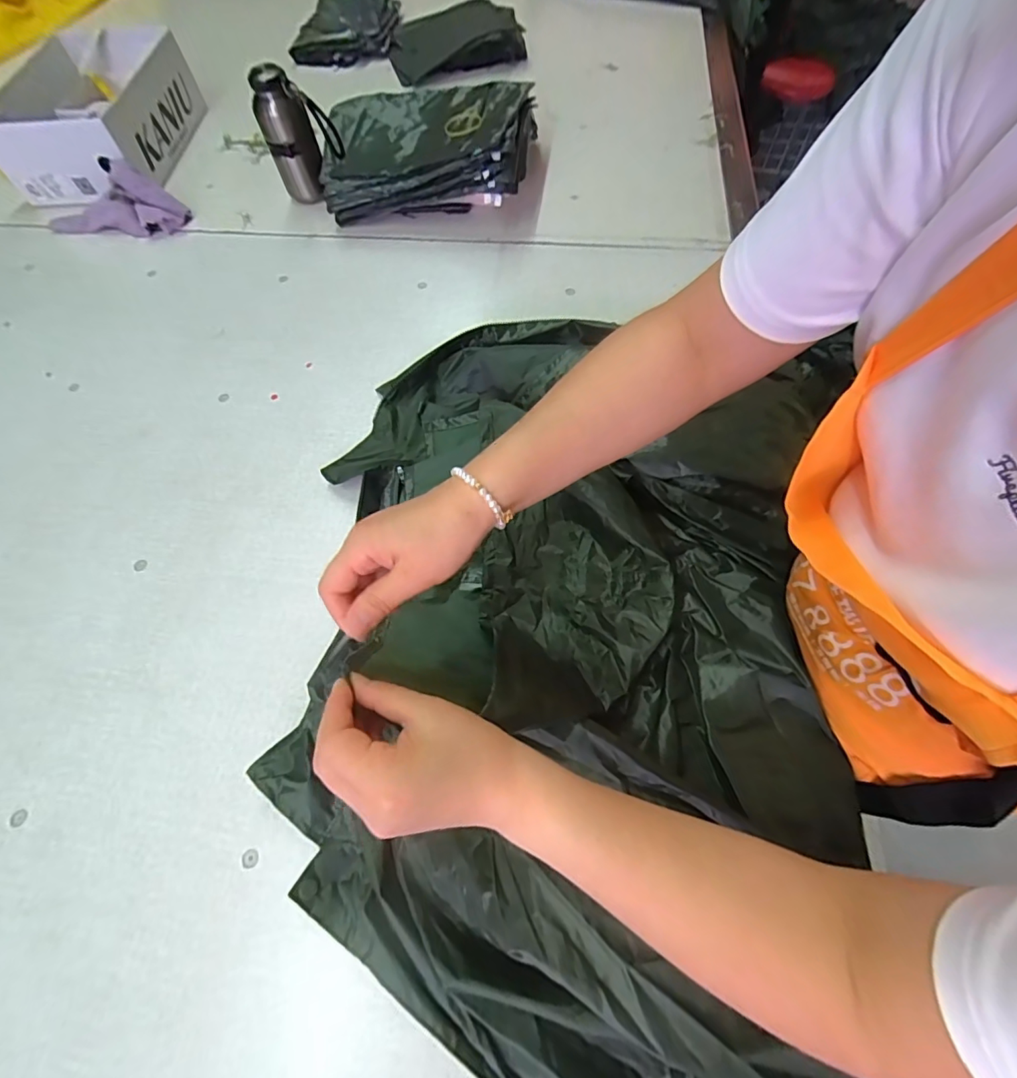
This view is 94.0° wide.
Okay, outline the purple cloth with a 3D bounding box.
[{"bbox_3d":[-0.670,-0.570,0.797,0.261,0.068,0.096,7,64,6],"label":"purple cloth"}]

